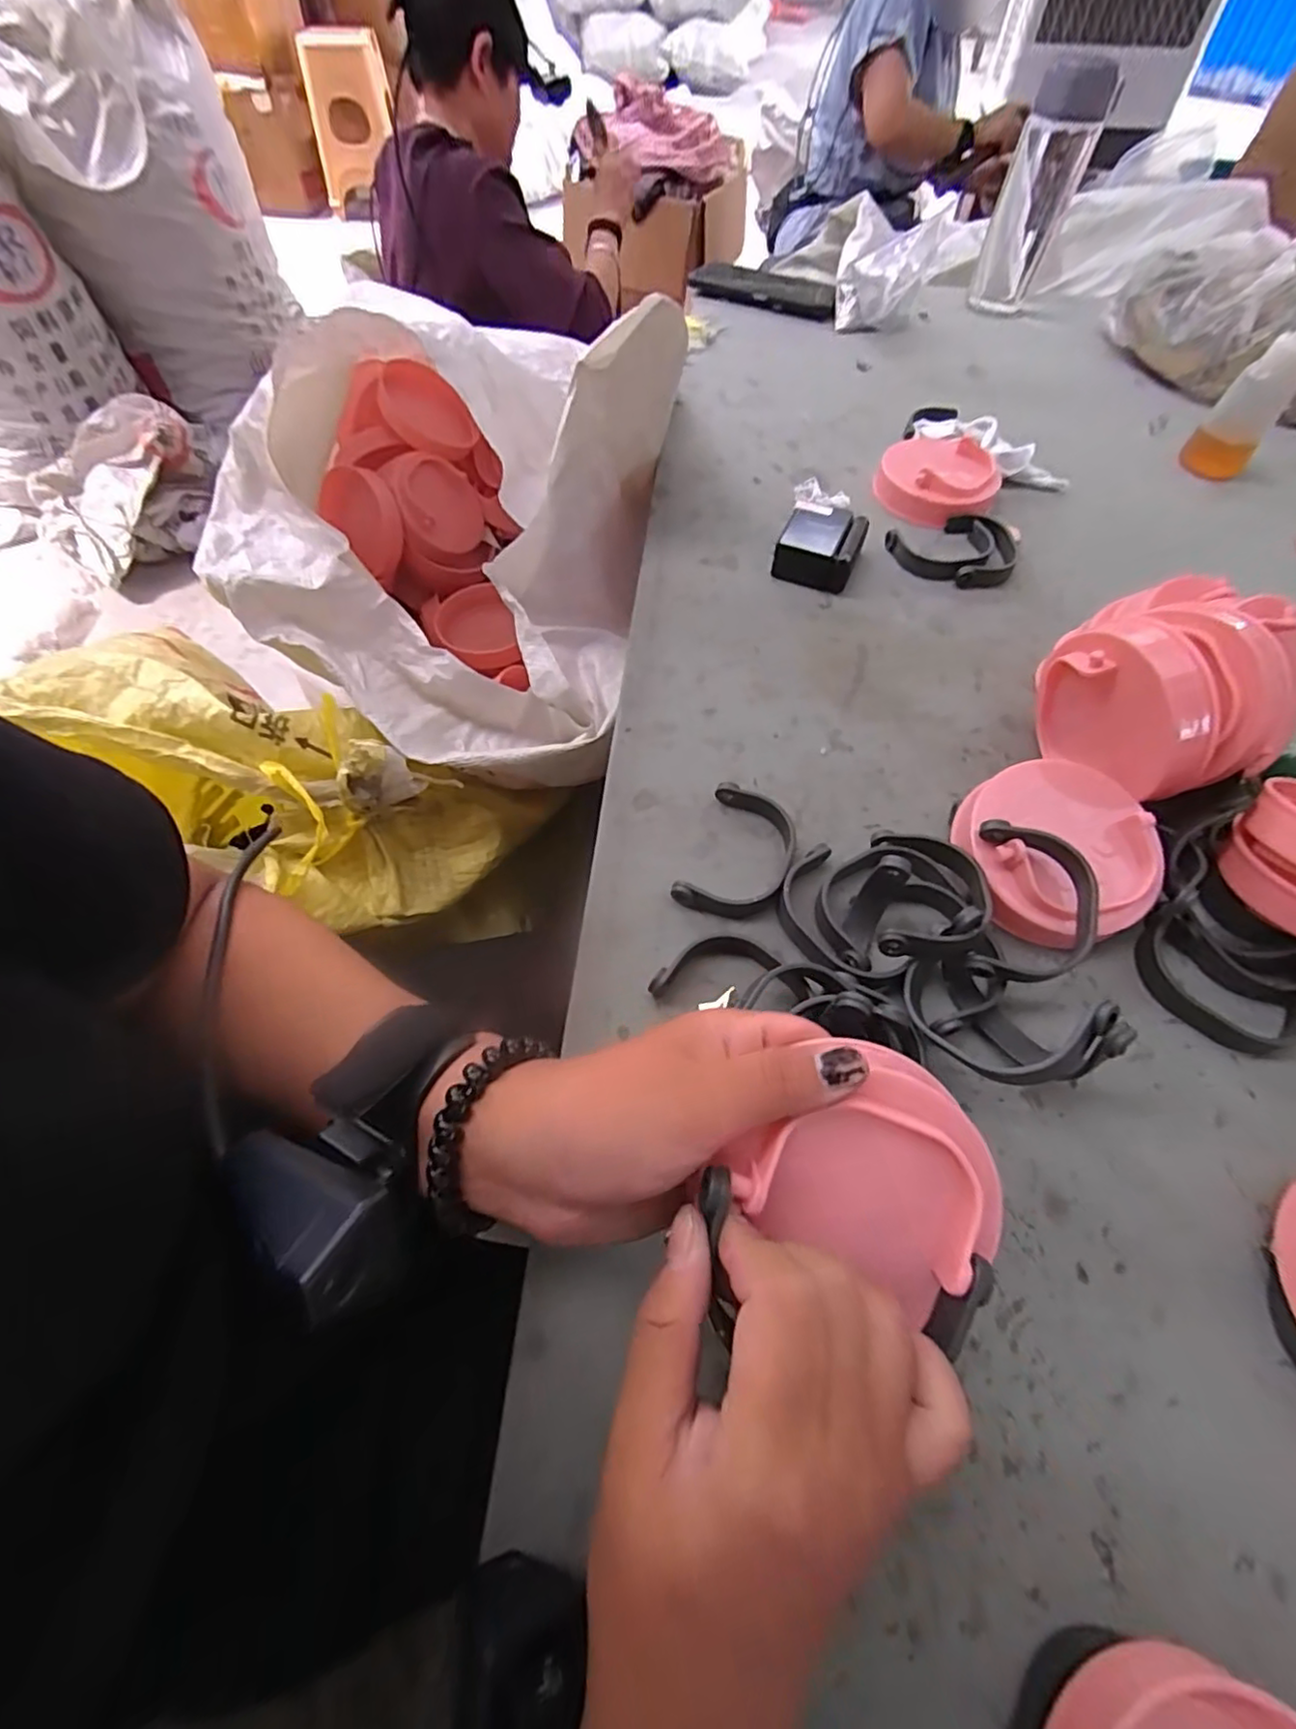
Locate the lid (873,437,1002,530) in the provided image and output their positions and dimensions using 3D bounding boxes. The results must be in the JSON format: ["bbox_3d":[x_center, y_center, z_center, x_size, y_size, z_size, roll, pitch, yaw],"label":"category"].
[{"bbox_3d":[0.232,-0.310,0.511,0.091,0.025,0.092,1,59,-1],"label":"lid"}]

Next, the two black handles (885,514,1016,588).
[{"bbox_3d":[0.231,-0.243,0.483,0.092,0.015,0.074,20,61,10],"label":"two black handles"}]

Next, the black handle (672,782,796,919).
[{"bbox_3d":[0.050,-0.006,0.336,0.051,0.017,0.075,21,61,11],"label":"black handle"}]

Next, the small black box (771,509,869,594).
[{"bbox_3d":[0.126,-0.234,0.468,0.056,0.028,0.059,21,61,11],"label":"small black box"}]

